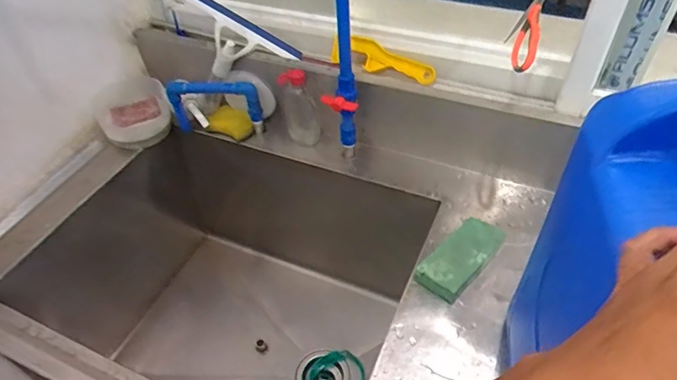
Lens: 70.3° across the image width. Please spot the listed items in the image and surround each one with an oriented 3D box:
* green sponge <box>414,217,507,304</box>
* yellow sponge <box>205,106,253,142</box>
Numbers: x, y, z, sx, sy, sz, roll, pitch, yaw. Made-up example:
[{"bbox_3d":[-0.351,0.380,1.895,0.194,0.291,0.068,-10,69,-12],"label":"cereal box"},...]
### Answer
[{"bbox_3d":[0.189,0.102,0.739,0.069,0.034,0.155,32,57,30],"label":"green sponge"},{"bbox_3d":[-0.218,-0.136,0.987,0.097,0.040,0.063,16,50,18],"label":"yellow sponge"}]

